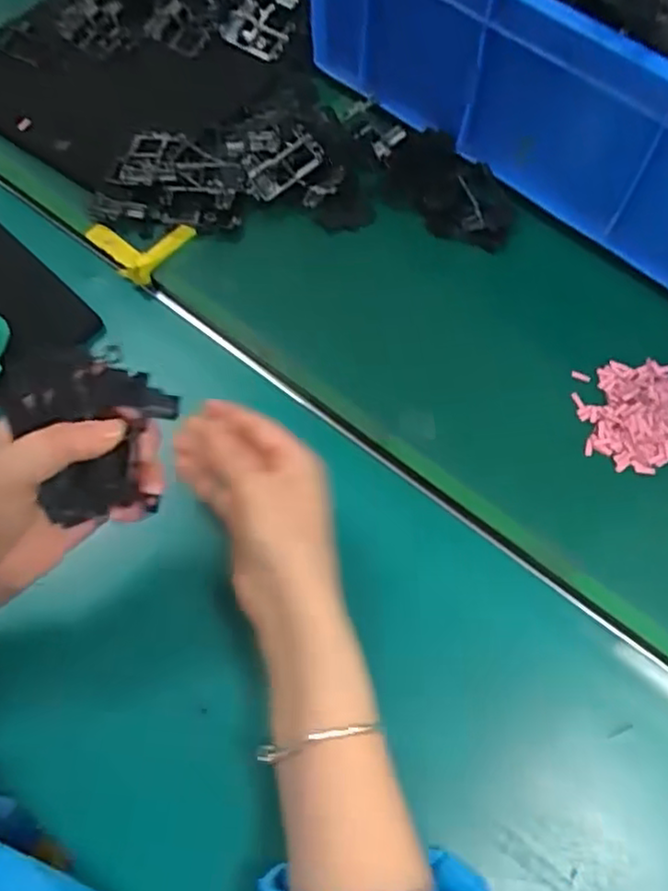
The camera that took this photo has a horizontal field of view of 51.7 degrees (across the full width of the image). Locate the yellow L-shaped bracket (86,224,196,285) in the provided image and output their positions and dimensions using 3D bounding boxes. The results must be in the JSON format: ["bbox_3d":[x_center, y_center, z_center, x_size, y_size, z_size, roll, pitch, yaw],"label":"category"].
[{"bbox_3d":[-0.153,-0.150,0.541,0.081,0.015,0.046,-1,64,-2],"label":"yellow L-shaped bracket"}]

